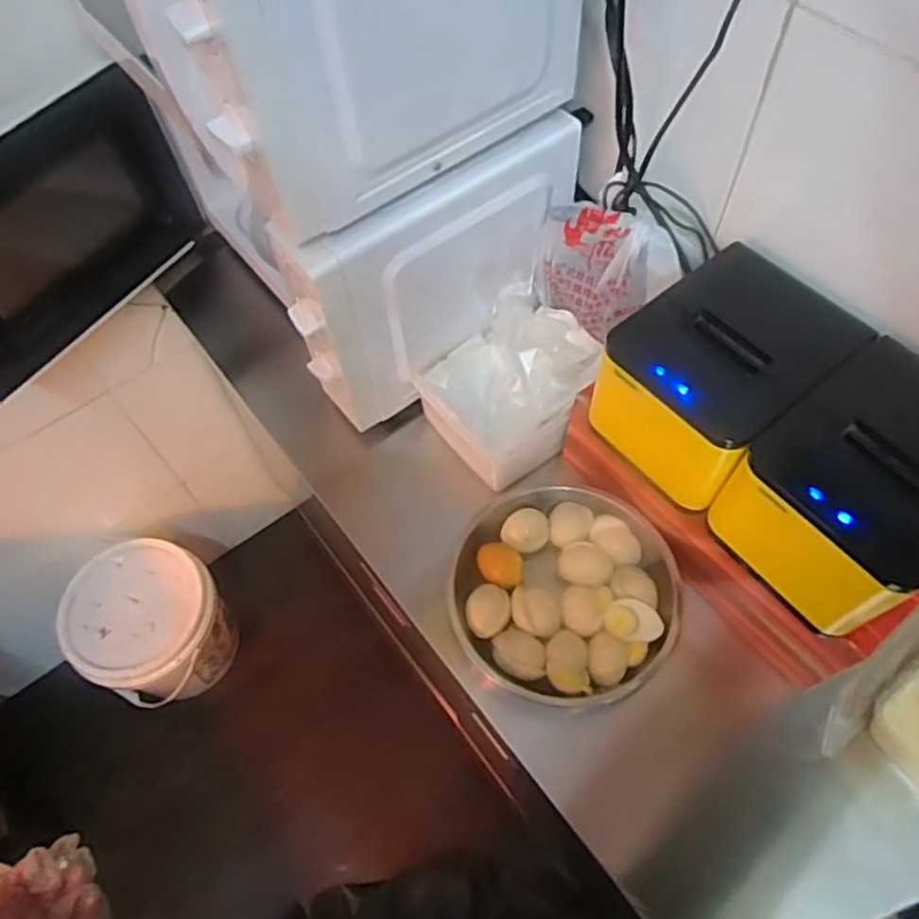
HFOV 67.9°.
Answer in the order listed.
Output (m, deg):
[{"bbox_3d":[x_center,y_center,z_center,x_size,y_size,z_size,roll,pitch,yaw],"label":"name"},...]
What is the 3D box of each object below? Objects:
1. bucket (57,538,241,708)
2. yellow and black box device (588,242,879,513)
[{"bbox_3d":[-0.594,0.331,1.359,0.268,0.273,0.256,-1,62,1],"label":"bucket"},{"bbox_3d":[0.211,-0.071,0.561,0.159,0.118,0.135,-38,68,-17],"label":"yellow and black box device"}]

